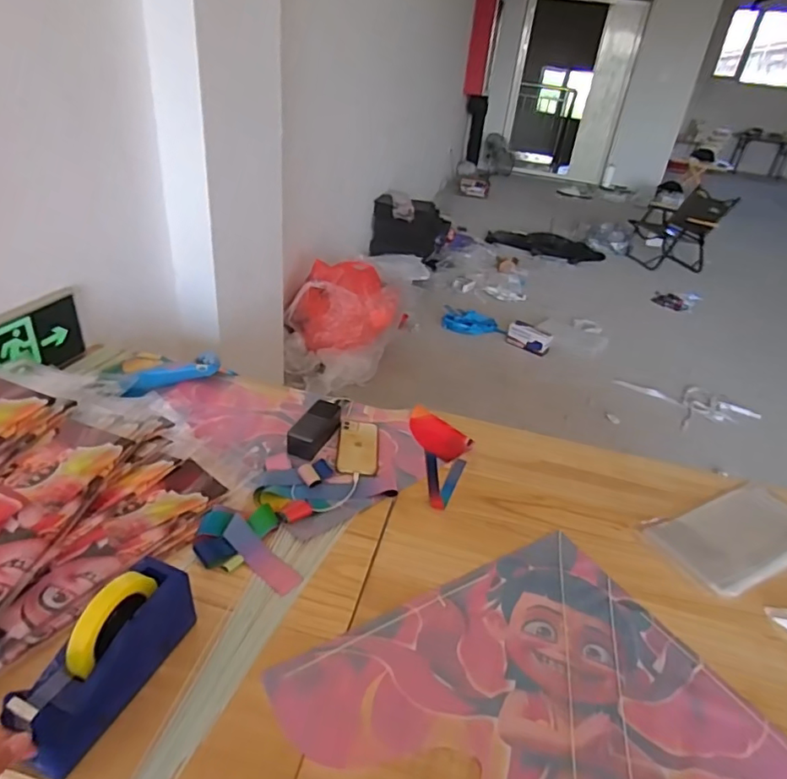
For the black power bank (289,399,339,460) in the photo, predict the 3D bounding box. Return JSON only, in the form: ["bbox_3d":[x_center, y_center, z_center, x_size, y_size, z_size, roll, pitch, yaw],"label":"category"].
[{"bbox_3d":[-0.153,0.076,1.041,0.061,0.050,0.135,17,34,14],"label":"black power bank"}]

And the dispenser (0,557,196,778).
[{"bbox_3d":[-0.304,0.280,0.573,0.059,0.125,0.199,16,34,14],"label":"dispenser"}]

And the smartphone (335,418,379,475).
[{"bbox_3d":[-0.067,0.110,1.040,0.078,0.016,0.156,5,33,-4],"label":"smartphone"}]

